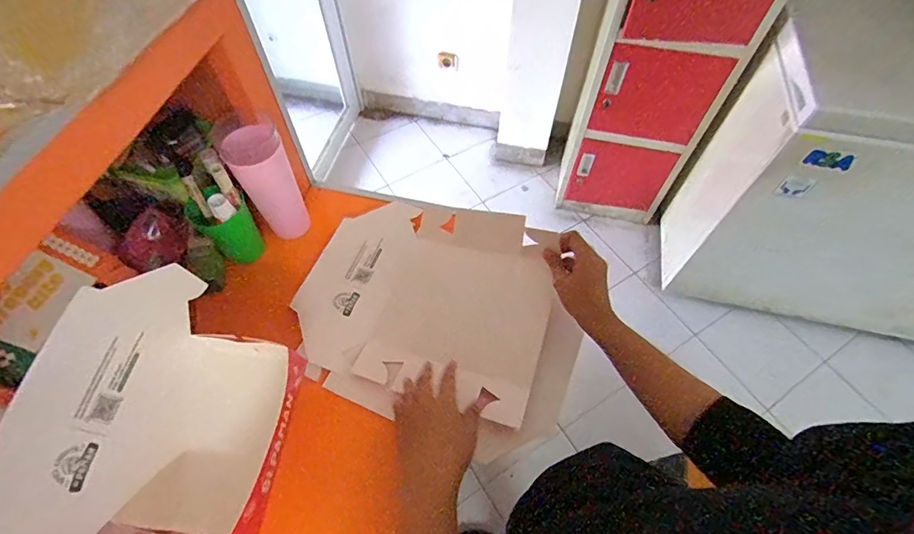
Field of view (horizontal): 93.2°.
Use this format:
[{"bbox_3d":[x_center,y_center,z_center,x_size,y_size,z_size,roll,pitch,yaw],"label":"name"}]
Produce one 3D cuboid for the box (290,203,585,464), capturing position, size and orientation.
[{"bbox_3d":[-0.031,0.047,0.612,0.360,0.043,0.305,19,61,11],"label":"box"}]

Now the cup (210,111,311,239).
[{"bbox_3d":[-0.268,-0.130,0.621,0.070,0.209,0.071,-11,59,-7],"label":"cup"}]

